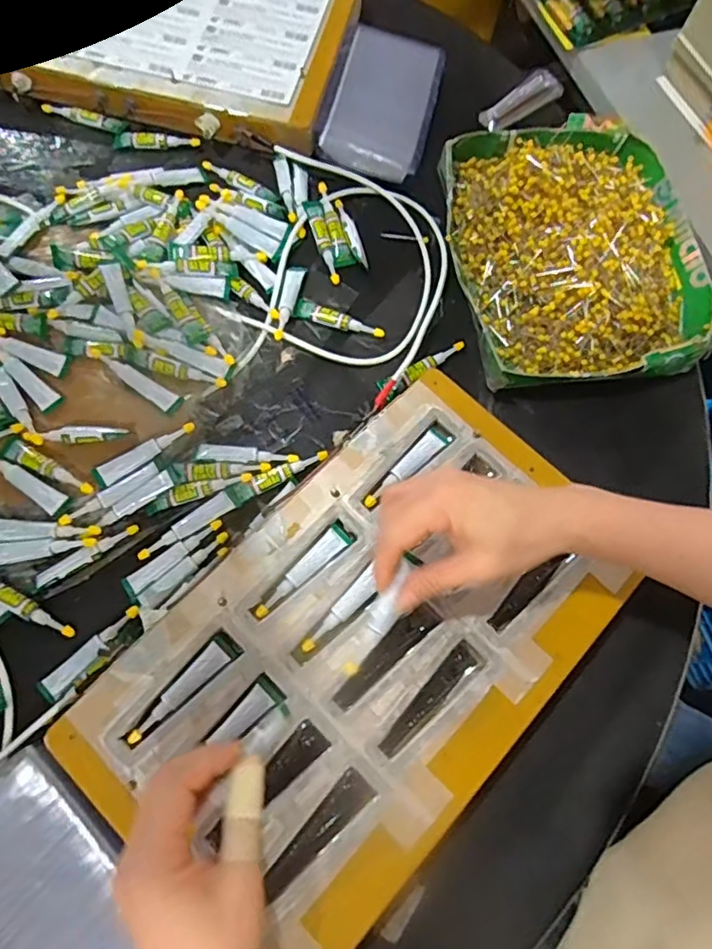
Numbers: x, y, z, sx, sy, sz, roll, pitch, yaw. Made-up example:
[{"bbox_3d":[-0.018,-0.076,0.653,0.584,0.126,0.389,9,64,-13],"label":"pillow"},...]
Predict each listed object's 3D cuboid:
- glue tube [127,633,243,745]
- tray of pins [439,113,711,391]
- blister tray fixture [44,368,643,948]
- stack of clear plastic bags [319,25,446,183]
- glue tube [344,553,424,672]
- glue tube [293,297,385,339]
[{"bbox_3d":[-0.115,0.144,0.392,0.018,0.005,0.087,42,74,11],"label":"glue tube"},{"bbox_3d":[0.199,-0.212,0.538,0.212,0.050,0.268,-7,72,-5],"label":"tray of pins"},{"bbox_3d":[0.010,0.114,0.410,0.221,0.017,0.373,42,75,12],"label":"blister tray fixture"},{"bbox_3d":[0.030,-0.373,0.589,0.095,0.028,0.171,14,71,2],"label":"stack of clear plastic bags"},{"bbox_3d":[0.016,0.088,0.370,0.016,0.012,0.082,29,86,8],"label":"glue tube"},{"bbox_3d":[-0.014,-0.139,0.522,0.082,0.007,0.020,19,71,3],"label":"glue tube"}]

